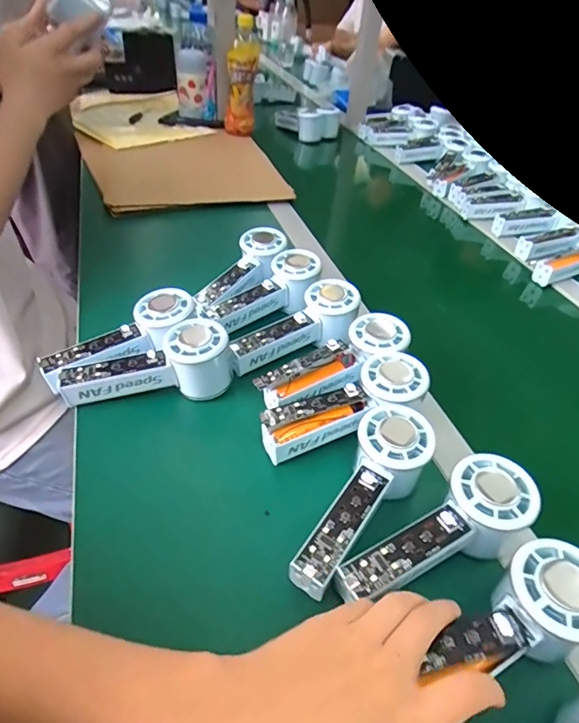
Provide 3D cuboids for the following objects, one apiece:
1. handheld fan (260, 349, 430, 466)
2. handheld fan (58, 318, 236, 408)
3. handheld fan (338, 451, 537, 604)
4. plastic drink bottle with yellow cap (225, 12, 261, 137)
[{"bbox_3d":[0.050,0.039,0.401,0.155,0.038,0.057,-26,49,-10],"label":"handheld fan"},{"bbox_3d":[-0.130,0.010,0.434,0.150,0.058,0.055,-16,45,-5],"label":"handheld fan"},{"bbox_3d":[0.103,0.126,0.325,0.152,0.051,0.054,-26,50,-14],"label":"handheld fan"},{"bbox_3d":[-0.106,-0.638,1.040,0.070,0.216,0.056,3,42,-4],"label":"plastic drink bottle with yellow cap"}]

